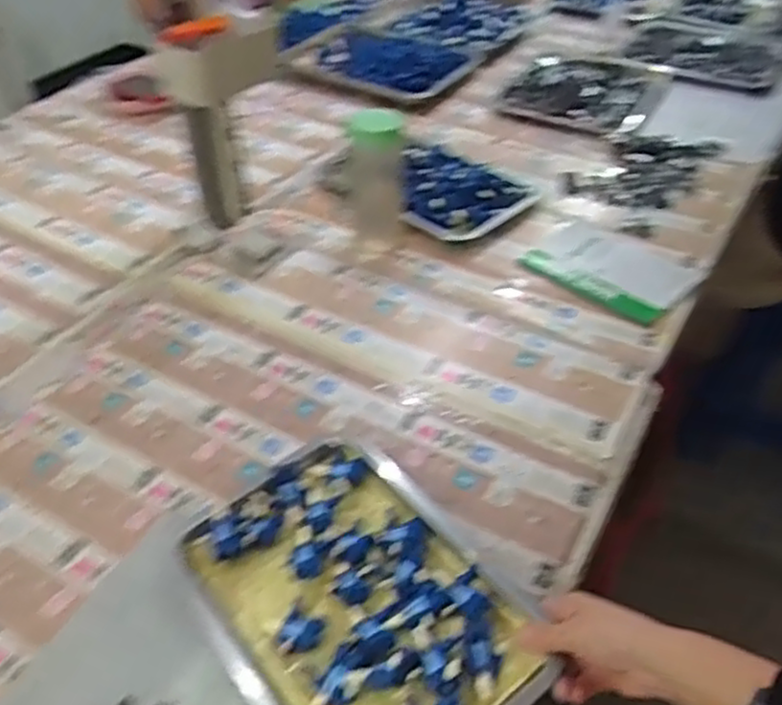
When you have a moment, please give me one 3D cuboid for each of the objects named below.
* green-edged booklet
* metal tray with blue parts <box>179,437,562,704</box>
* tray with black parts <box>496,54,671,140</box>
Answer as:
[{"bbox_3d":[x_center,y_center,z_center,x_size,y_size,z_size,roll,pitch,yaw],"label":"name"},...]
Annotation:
[{"bbox_3d":[0.300,-0.116,0.983,0.149,0.021,0.205,-33,51,-31],"label":"green-edged booklet"},{"bbox_3d":[-0.028,0.198,0.598,0.210,0.031,0.293,-28,48,-26],"label":"metal tray with blue parts"},{"bbox_3d":[0.362,-0.494,1.374,0.269,0.044,0.294,20,46,22],"label":"tray with black parts"}]

